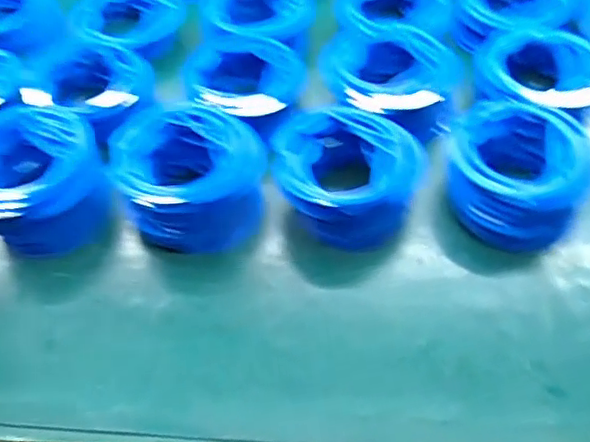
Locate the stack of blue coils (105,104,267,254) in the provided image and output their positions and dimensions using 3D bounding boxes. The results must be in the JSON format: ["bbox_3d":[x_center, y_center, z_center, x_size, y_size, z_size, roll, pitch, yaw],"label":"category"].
[{"bbox_3d":[-0.081,-0.034,0.466,0.111,0.062,0.107,-29,58,-16],"label":"stack of blue coils"}]

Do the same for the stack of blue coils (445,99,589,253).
[{"bbox_3d":[0.171,-0.040,0.454,0.111,0.047,0.108,30,62,22],"label":"stack of blue coils"}]

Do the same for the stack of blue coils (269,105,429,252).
[{"bbox_3d":[0.043,-0.036,0.464,0.112,0.059,0.106,-16,56,-9],"label":"stack of blue coils"}]

